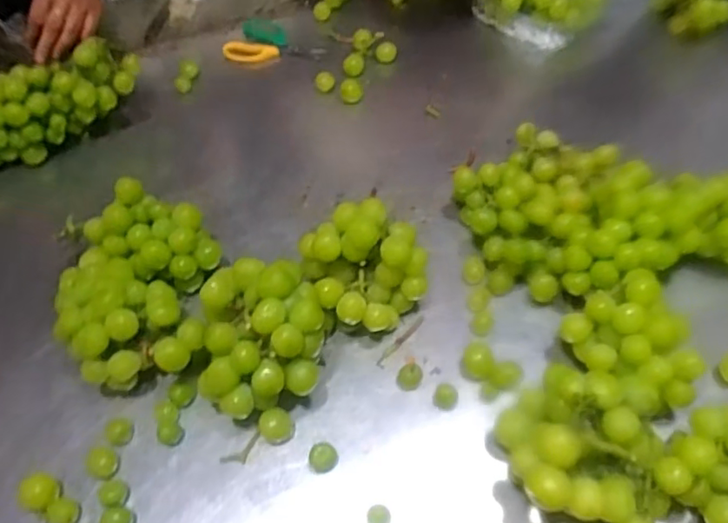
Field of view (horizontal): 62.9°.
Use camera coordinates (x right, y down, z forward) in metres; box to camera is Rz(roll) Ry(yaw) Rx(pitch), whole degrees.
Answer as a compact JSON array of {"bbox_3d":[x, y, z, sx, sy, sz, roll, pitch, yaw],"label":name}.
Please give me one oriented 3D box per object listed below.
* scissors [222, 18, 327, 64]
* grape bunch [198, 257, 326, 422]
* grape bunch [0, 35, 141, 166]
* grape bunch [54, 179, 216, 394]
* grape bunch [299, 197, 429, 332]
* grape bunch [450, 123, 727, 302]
[{"bbox_3d":[-0.126,-0.315,0.855,0.140,0.018,0.089,4,53,6],"label":"scissors"},{"bbox_3d":[-0.083,0.069,0.510,0.098,0.103,0.106,-2,52,2],"label":"grape bunch"},{"bbox_3d":[-0.391,-0.192,0.730,0.235,0.087,0.080,-25,55,-15],"label":"grape bunch"},{"bbox_3d":[-0.213,0.020,0.577,0.132,0.082,0.204,-4,52,0],"label":"grape bunch"},{"bbox_3d":[0.003,0.006,0.555,0.106,0.099,0.099,-2,52,2],"label":"grape bunch"},{"bbox_3d":[0.260,-0.060,0.598,0.321,0.089,0.188,-5,52,-1],"label":"grape bunch"}]

